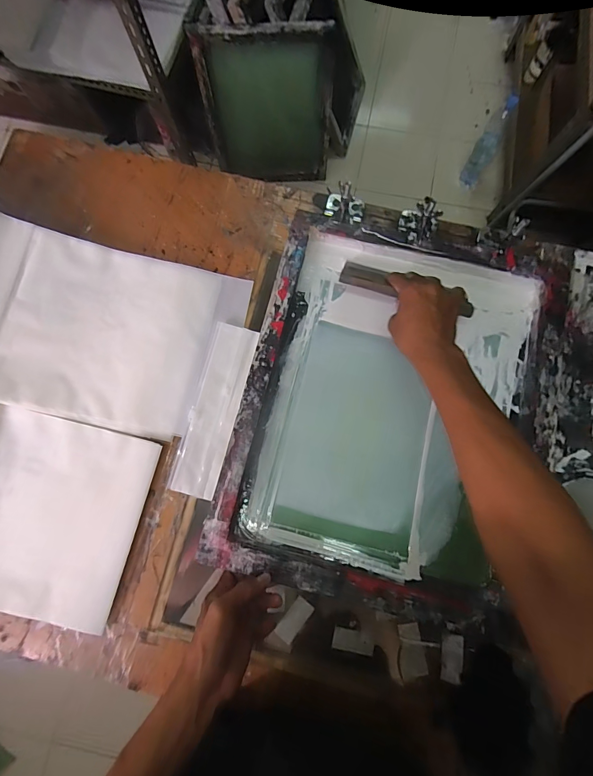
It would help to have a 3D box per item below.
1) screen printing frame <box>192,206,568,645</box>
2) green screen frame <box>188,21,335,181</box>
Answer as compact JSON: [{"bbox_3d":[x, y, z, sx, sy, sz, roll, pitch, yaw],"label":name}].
[{"bbox_3d":[0.137,0.020,0.508,0.403,0.046,0.489,13,79,2],"label":"screen printing frame"},{"bbox_3d":[-0.095,-0.908,1.231,0.401,0.461,0.049,-4,68,-2],"label":"green screen frame"}]

